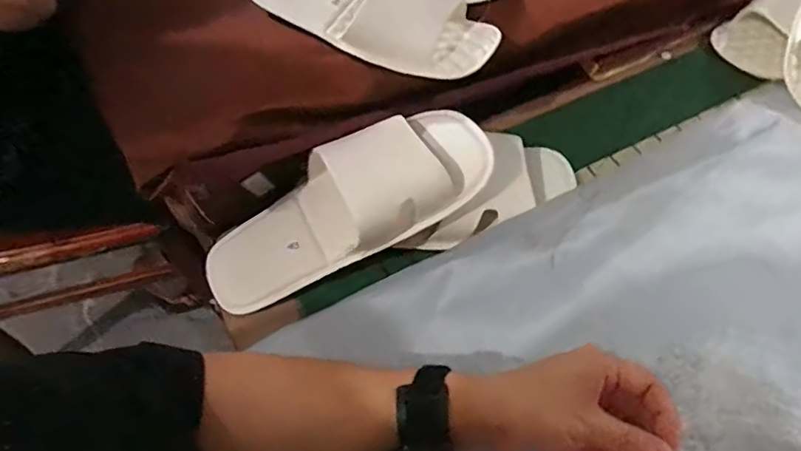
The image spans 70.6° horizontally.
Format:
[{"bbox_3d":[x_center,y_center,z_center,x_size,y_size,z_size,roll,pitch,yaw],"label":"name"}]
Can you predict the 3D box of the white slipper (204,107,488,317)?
[{"bbox_3d":[-0.054,-0.018,0.500,0.275,0.057,0.105,-30,63,6],"label":"white slipper"}]

